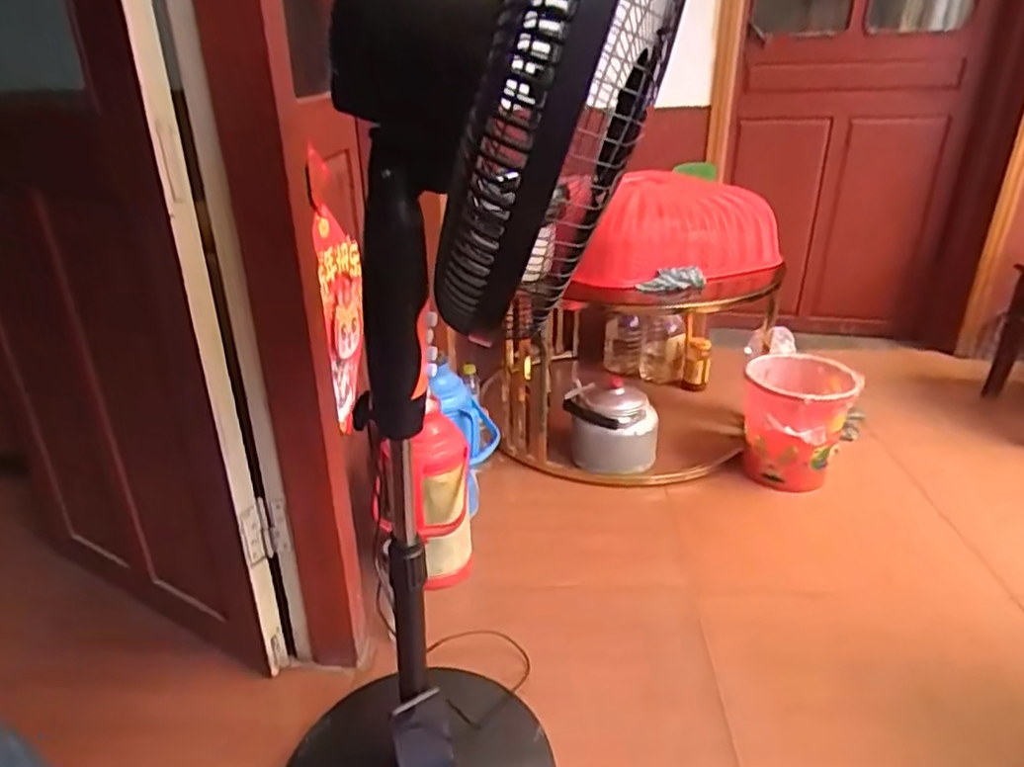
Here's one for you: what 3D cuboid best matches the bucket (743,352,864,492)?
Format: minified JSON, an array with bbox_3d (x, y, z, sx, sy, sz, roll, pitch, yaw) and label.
[{"bbox_3d":[0.679,0.099,1.620,0.241,0.263,0.260,14,30,27],"label":"bucket"}]

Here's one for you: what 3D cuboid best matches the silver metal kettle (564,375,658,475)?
[{"bbox_3d":[0.242,0.115,1.673,0.197,0.201,0.175,-4,27,-8],"label":"silver metal kettle"}]

